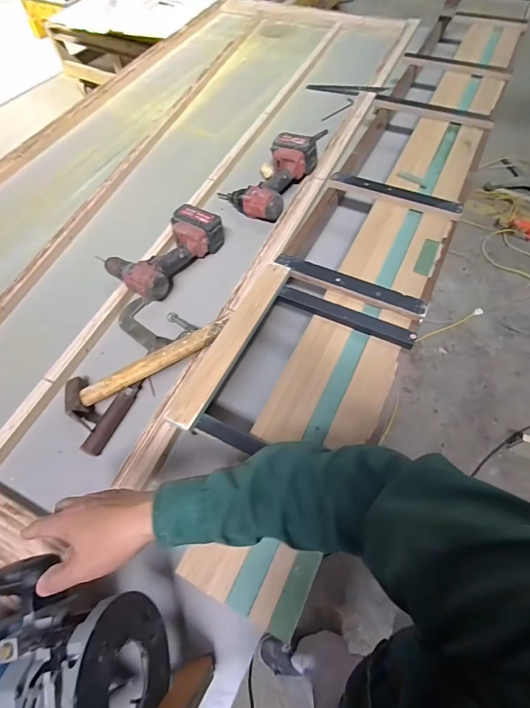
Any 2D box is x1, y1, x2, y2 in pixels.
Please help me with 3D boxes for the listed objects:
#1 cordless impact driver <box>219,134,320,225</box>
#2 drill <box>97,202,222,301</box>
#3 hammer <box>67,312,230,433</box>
[{"bbox_3d":[0.003,-0.468,0.926,0.187,0.110,0.254,26,63,16],"label":"cordless impact driver"},{"bbox_3d":[-0.215,-0.233,0.808,0.150,0.078,0.267,33,65,19],"label":"drill"},{"bbox_3d":[-0.218,0.009,0.670,0.321,0.068,0.097,-29,63,-15],"label":"hammer"}]

